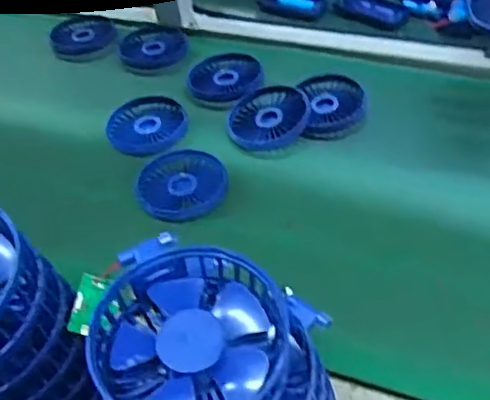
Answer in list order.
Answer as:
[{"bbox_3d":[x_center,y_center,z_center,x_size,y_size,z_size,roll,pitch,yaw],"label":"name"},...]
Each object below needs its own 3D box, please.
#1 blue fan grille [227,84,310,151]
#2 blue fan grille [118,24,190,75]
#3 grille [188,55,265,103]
[{"bbox_3d":[0.025,-0.090,0.641,0.084,0.018,0.088,-3,45,3],"label":"blue fan grille"},{"bbox_3d":[-0.117,-0.194,0.764,0.085,0.017,0.093,-3,45,3],"label":"blue fan grille"},{"bbox_3d":[-0.022,-0.143,0.699,0.086,0.010,0.089,-3,45,4],"label":"grille"}]

